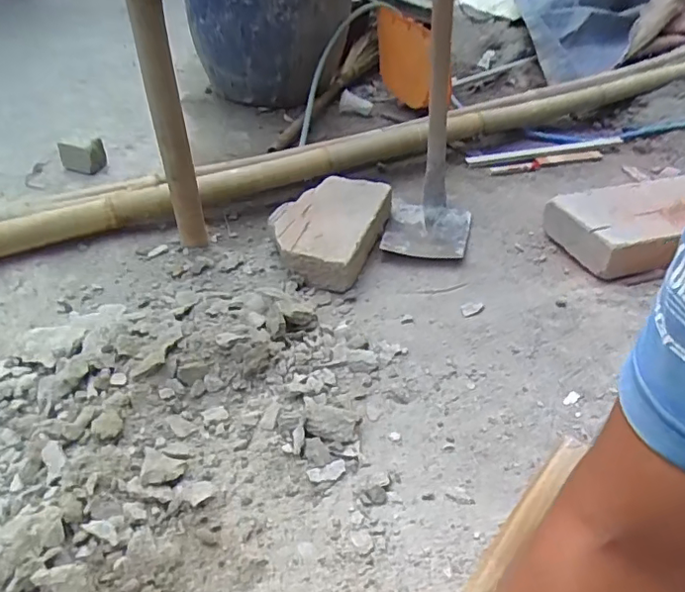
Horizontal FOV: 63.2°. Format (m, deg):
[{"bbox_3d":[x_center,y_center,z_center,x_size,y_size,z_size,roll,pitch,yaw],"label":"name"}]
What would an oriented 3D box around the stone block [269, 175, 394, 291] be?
[{"bbox_3d":[-0.026,-0.141,1.110,0.196,0.075,0.309,12,37,16],"label":"stone block"}]

